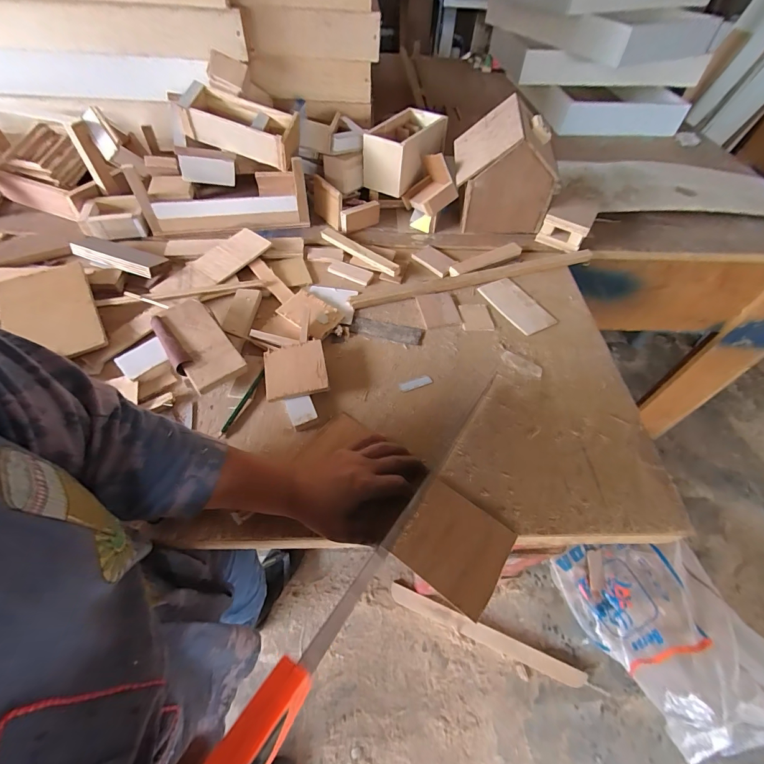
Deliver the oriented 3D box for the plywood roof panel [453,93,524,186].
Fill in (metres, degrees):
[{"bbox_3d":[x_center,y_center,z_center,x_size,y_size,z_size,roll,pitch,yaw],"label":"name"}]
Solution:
[{"bbox_3d":[0.188,-0.440,0.666,0.128,0.009,0.148,-23,52,37],"label":"plywood roof panel"}]

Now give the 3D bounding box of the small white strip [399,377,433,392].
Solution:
[{"bbox_3d":[0.048,0.002,0.525,0.049,0.004,0.013,-18,55,-16],"label":"small white strip"}]

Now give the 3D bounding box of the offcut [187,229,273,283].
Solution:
[{"bbox_3d":[-0.266,-0.224,0.642,0.080,0.006,0.121,32,66,22],"label":"offcut"}]

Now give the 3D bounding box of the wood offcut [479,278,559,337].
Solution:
[{"bbox_3d":[0.228,-0.131,0.626,0.073,0.007,0.126,-27,58,-21],"label":"wood offcut"}]

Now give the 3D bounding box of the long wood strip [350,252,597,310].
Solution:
[{"bbox_3d":[0.177,-0.193,0.661,0.479,0.013,0.039,-14,54,-13],"label":"long wood strip"}]

